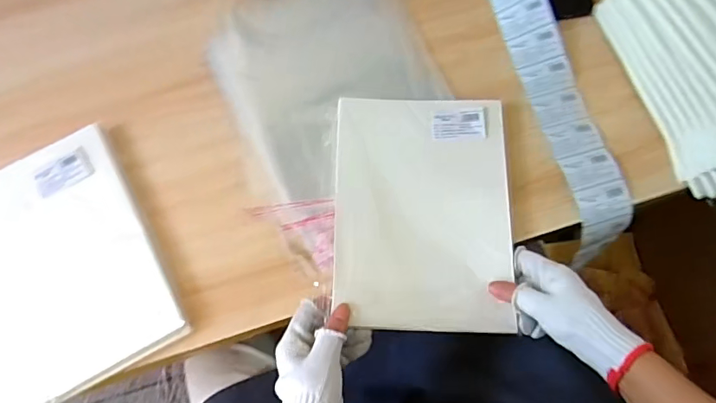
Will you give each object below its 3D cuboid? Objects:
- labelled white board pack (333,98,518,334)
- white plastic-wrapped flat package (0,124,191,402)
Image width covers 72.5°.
[{"bbox_3d":[0.069,0.006,0.527,0.184,0.020,0.255,2,72,-1],"label":"labelled white board pack"},{"bbox_3d":[-0.330,0.073,0.521,0.211,0.015,0.266,-28,74,-7],"label":"white plastic-wrapped flat package"}]

